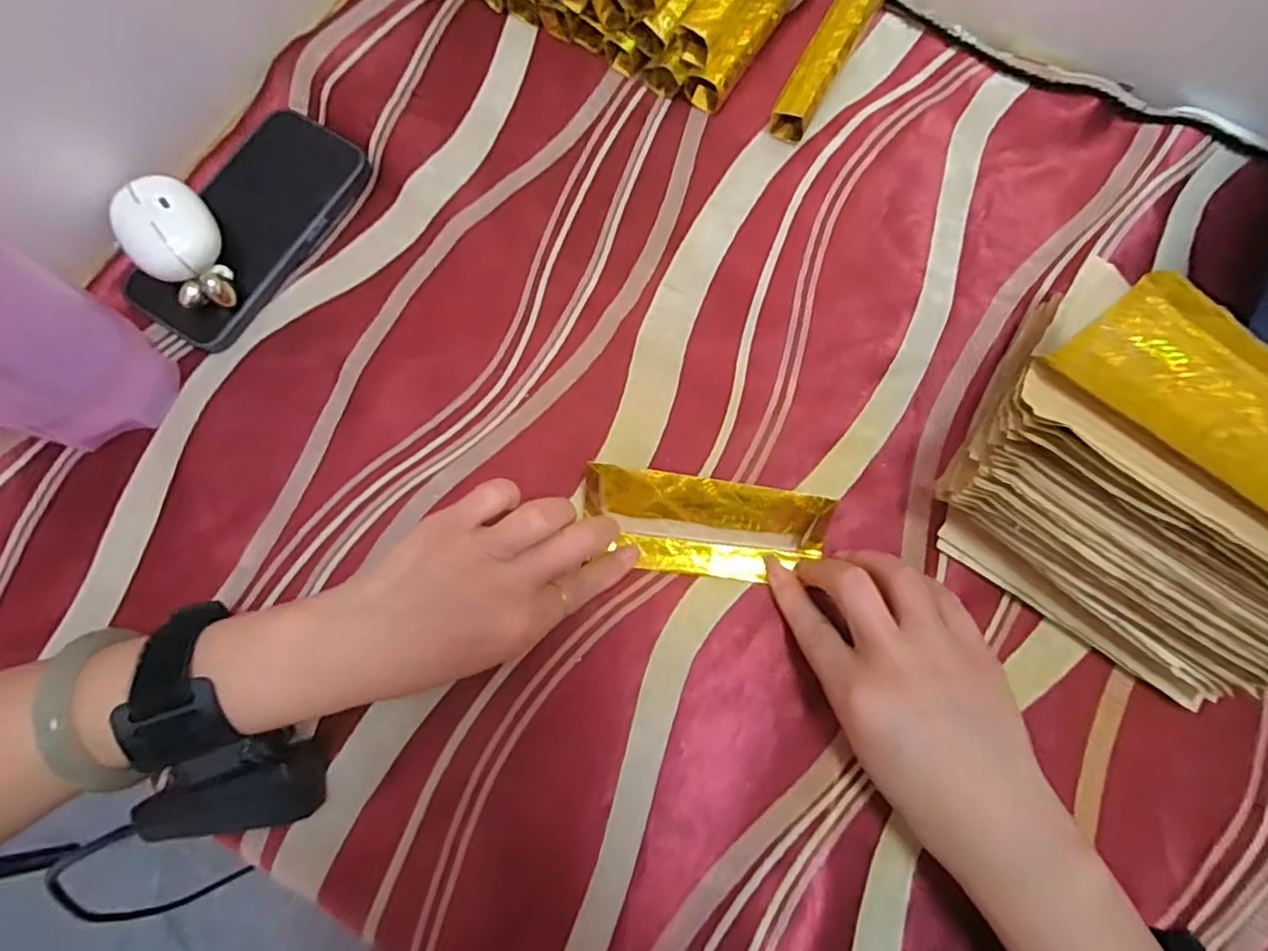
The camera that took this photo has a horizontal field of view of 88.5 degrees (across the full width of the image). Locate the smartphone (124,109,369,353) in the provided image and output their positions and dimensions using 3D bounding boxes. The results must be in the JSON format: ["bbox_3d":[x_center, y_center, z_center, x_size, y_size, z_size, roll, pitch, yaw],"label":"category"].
[{"bbox_3d":[-0.221,-0.144,0.376,0.074,0.017,0.147,29,78,8],"label":"smartphone"}]

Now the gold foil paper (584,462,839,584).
[{"bbox_3d":[0.036,0.025,0.332,0.120,0.017,0.051,9,113,2],"label":"gold foil paper"}]

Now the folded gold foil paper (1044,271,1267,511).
[{"bbox_3d":[0.258,-0.022,0.272,0.148,0.049,0.013,36,42,2],"label":"folded gold foil paper"}]

